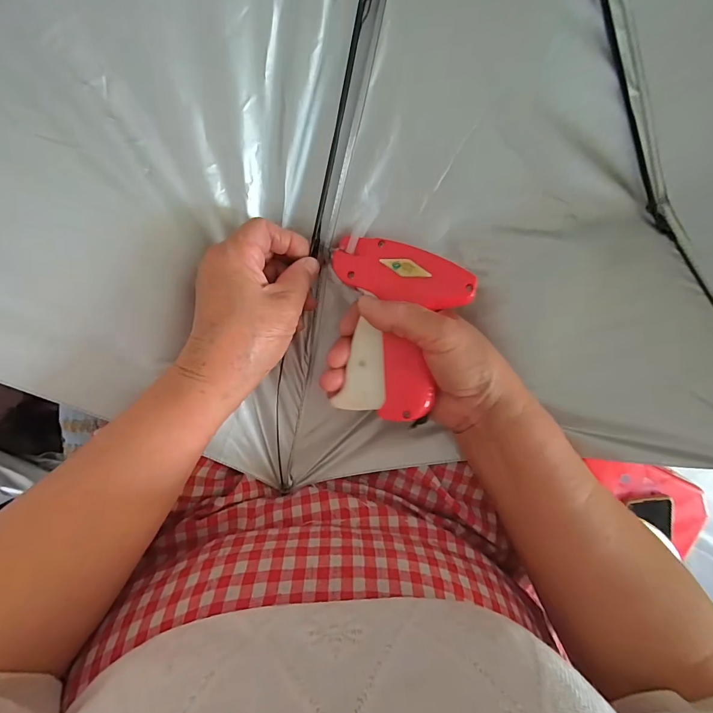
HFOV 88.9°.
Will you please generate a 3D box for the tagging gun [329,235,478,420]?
[{"bbox_3d":[0.031,-0.019,0.263,0.096,0.028,0.125,5,88,11],"label":"tagging gun"}]

